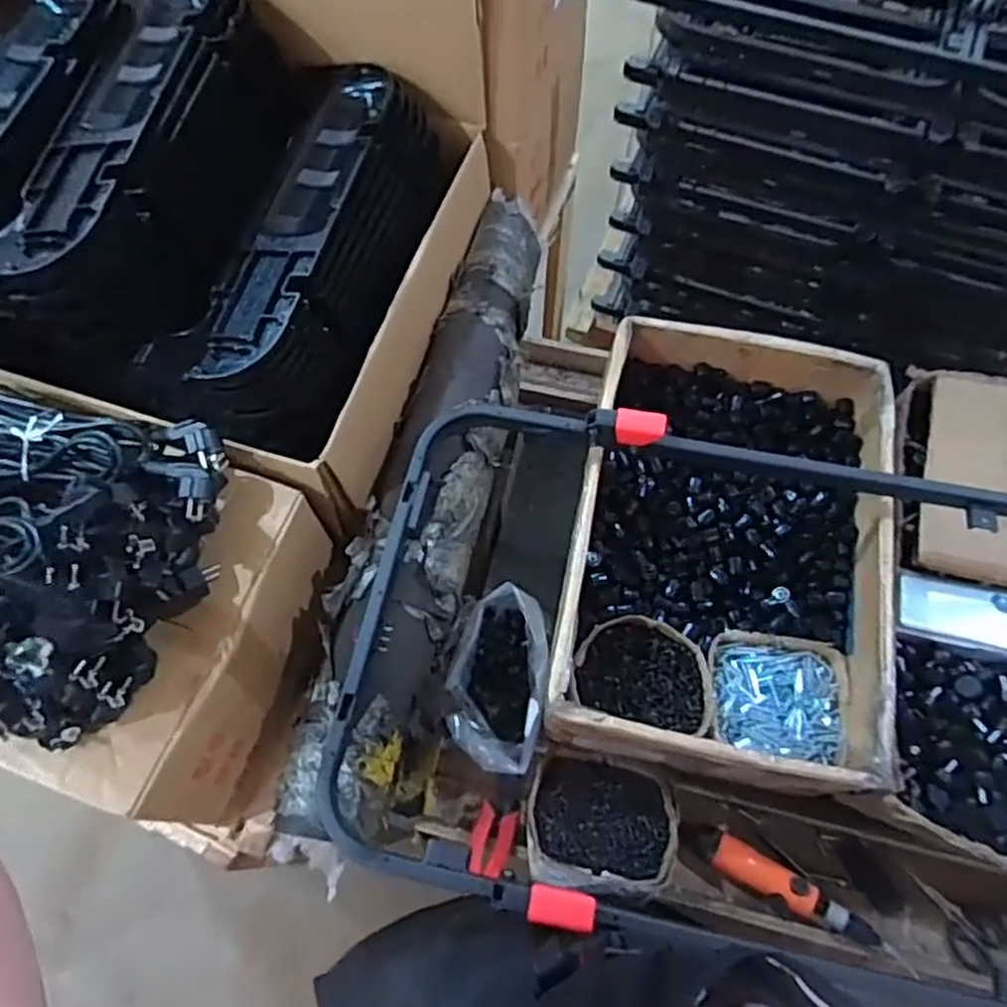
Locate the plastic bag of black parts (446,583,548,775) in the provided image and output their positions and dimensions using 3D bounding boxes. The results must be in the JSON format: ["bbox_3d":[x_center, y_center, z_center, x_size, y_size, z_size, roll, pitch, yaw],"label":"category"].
[{"bbox_3d":[-0.007,0.217,0.869,0.110,0.123,0.201,6,66,5],"label":"plastic bag of black parts"}]

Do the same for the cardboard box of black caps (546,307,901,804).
[{"bbox_3d":[0.272,0.043,0.872,0.360,0.131,0.541,10,66,7],"label":"cardboard box of black caps"}]

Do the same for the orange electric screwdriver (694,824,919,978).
[{"bbox_3d":[0.334,0.444,0.813,0.235,0.042,0.039,27,69,14],"label":"orange electric screwdriver"}]

